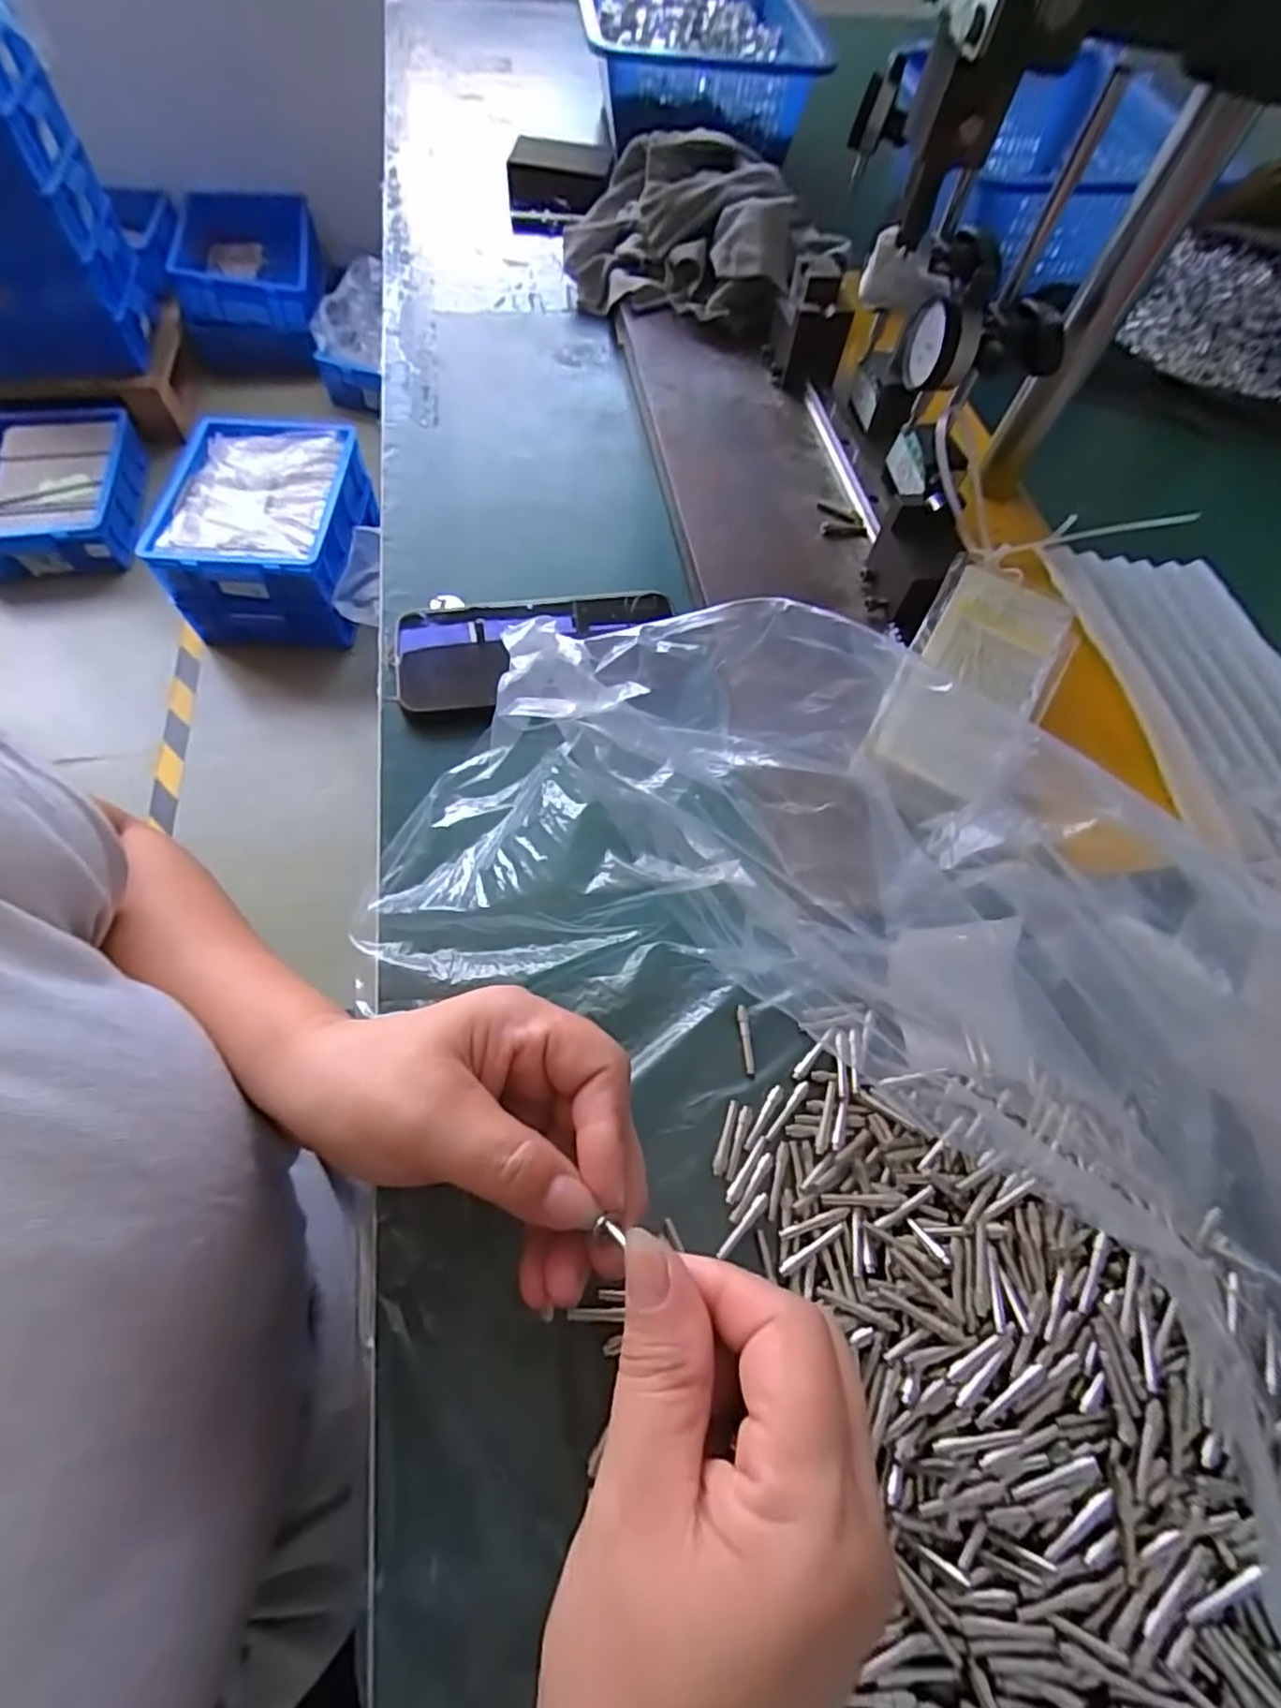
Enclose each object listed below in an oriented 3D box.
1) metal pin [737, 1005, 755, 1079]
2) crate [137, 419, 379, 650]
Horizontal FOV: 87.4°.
[{"bbox_3d":[0.047,0.082,0.294,0.004,0.004,0.031,-4,63,-4],"label":"metal pin"},{"bbox_3d":[-0.713,-0.625,1.311,0.330,0.209,0.407,3,62,-2],"label":"crate"}]

